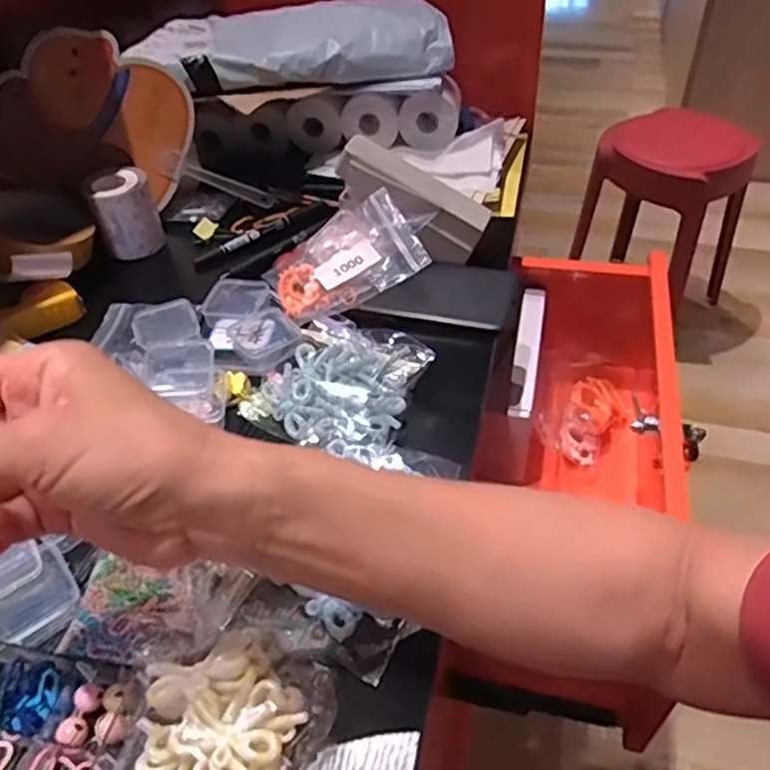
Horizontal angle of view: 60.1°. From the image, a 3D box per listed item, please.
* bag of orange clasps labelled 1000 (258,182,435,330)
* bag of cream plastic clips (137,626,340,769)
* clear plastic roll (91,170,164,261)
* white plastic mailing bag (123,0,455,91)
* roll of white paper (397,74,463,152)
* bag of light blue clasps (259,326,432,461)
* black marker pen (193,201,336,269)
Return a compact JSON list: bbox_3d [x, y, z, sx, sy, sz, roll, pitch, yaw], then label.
[{"bbox_3d":[-0.032,-0.099,0.524,0.119,0.024,0.085,-20,65,7],"label":"bag of orange clasps labelled 1000"},{"bbox_3d":[-0.066,0.145,0.301,0.083,0.023,0.073,-20,47,-15],"label":"bag of cream plastic clips"},{"bbox_3d":[-0.227,-0.150,0.590,0.047,0.062,0.045,-2,45,2],"label":"clear plastic roll"},{"bbox_3d":[-0.085,-0.322,0.632,0.286,0.056,0.113,-9,45,-5],"label":"white plastic mailing bag"},{"bbox_3d":[0.045,-0.269,0.660,0.060,0.053,0.047,2,45,6],"label":"roll of white paper"},{"bbox_3d":[-0.031,-0.004,0.446,0.101,0.028,0.103,20,50,22],"label":"bag of light blue clasps"},{"bbox_3d":[-0.108,-0.137,0.606,0.139,0.015,0.018,-28,50,-22],"label":"black marker pen"}]

